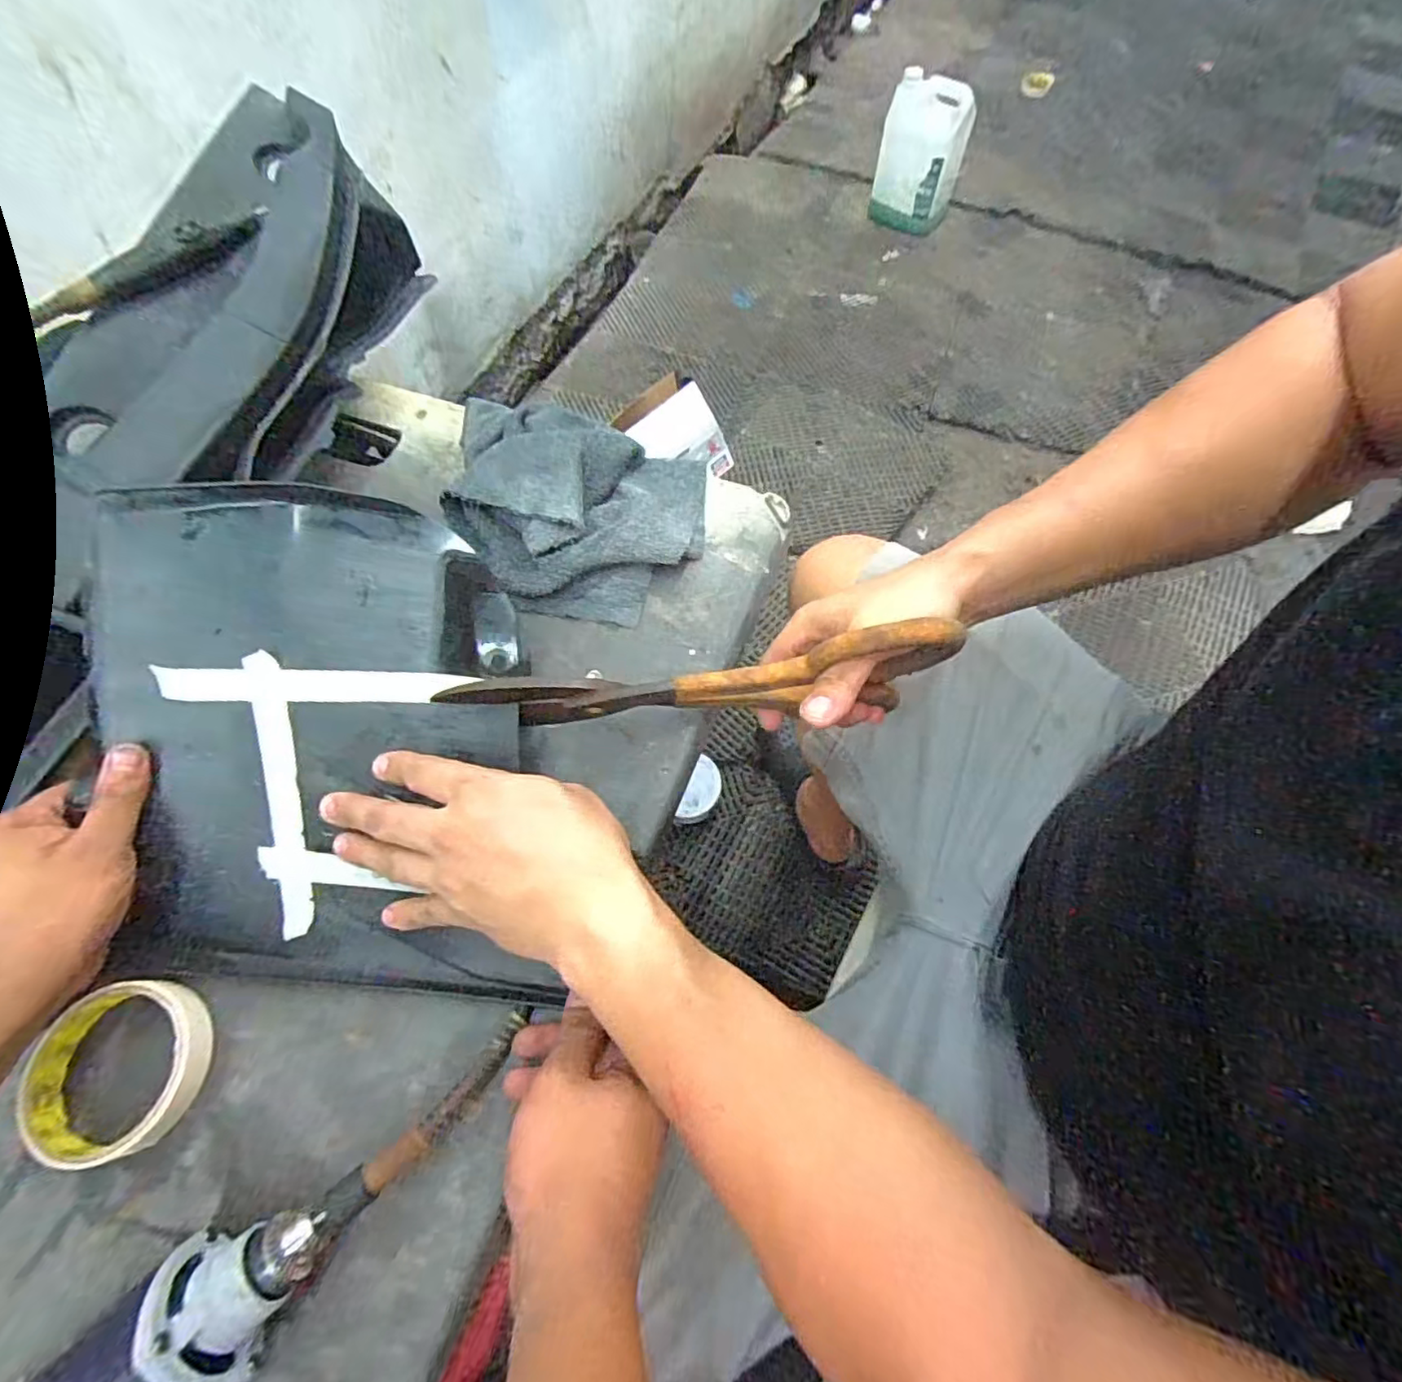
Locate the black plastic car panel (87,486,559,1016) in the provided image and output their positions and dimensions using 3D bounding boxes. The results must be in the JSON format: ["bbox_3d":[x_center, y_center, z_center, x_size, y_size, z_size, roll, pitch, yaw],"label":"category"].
[{"bbox_3d":[-0.220,0.029,0.360,0.234,0.028,0.292,-2,89,-5],"label":"black plastic car panel"}]

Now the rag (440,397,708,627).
[{"bbox_3d":[-0.108,-0.149,0.470,0.220,0.043,0.175,17,68,7],"label":"rag"}]

